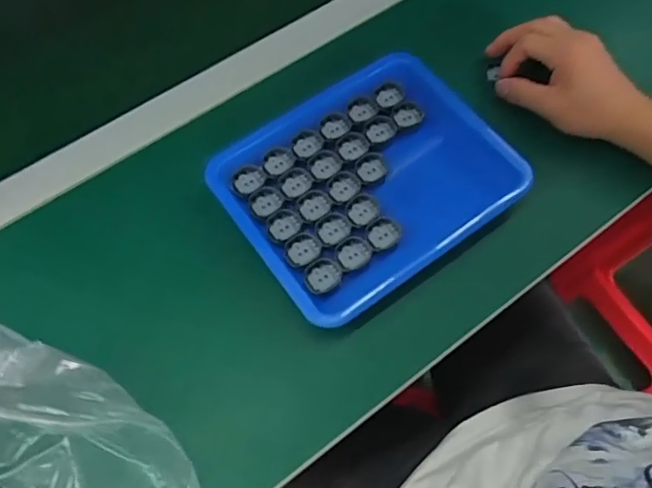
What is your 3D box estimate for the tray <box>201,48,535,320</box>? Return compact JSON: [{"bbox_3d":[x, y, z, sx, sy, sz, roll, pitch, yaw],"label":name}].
[{"bbox_3d":[0.036,-0.055,0.458,0.221,0.029,0.172,-33,69,-15],"label":"tray"}]

